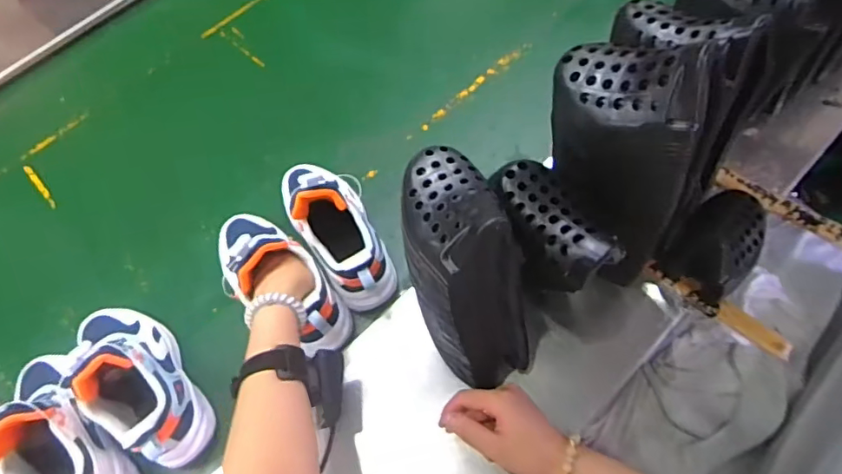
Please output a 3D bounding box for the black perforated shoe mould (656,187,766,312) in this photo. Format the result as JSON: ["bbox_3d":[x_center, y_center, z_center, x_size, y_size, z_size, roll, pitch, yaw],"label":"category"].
[{"bbox_3d":[0.311,0.002,0.552,0.077,0.060,0.115,32,70,23],"label":"black perforated shoe mould"}]

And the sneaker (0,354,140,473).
[{"bbox_3d":[-0.386,0.211,0.549,0.214,0.142,0.076,38,72,24],"label":"sneaker"}]

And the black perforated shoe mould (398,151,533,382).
[{"bbox_3d":[0.038,0.047,0.485,0.115,0.232,0.085,28,52,34],"label":"black perforated shoe mould"}]

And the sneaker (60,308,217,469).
[{"bbox_3d":[-0.315,0.151,0.585,0.079,0.136,0.218,-38,63,-13],"label":"sneaker"}]

